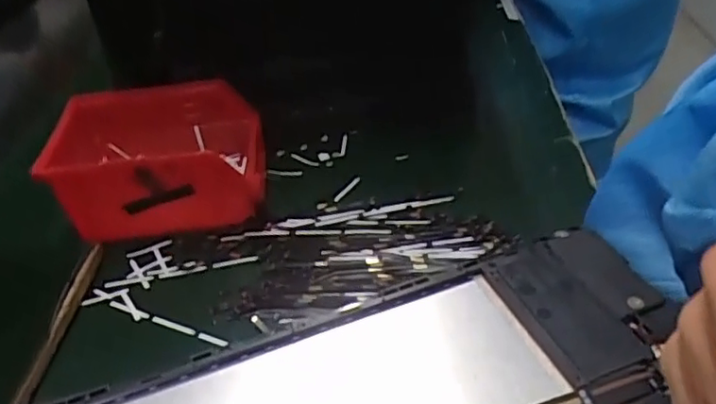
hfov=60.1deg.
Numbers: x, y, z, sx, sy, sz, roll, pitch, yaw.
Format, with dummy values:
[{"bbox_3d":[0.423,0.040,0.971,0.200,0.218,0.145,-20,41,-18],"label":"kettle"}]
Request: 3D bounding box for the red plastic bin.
[{"bbox_3d":[-0.148,-0.032,0.470,0.148,0.067,0.109,-7,38,0],"label":"red plastic bin"}]

